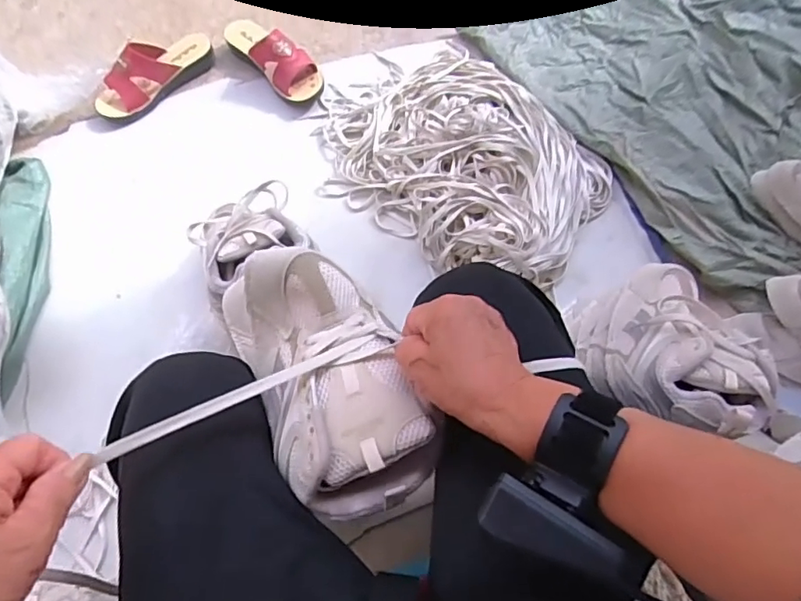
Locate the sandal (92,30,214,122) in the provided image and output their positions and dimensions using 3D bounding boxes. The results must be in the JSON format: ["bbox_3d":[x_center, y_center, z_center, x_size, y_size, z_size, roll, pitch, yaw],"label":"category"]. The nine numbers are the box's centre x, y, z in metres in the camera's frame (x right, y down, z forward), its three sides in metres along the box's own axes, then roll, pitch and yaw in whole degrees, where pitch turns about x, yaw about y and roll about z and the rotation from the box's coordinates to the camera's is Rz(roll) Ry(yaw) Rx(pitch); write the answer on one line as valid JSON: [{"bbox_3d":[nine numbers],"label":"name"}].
[{"bbox_3d":[-0.431,-0.403,0.967,0.072,0.071,0.235,43,76,11],"label":"sandal"}]

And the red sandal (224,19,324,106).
[{"bbox_3d":[-0.232,-0.443,0.983,0.229,0.070,0.079,43,76,11],"label":"red sandal"}]

